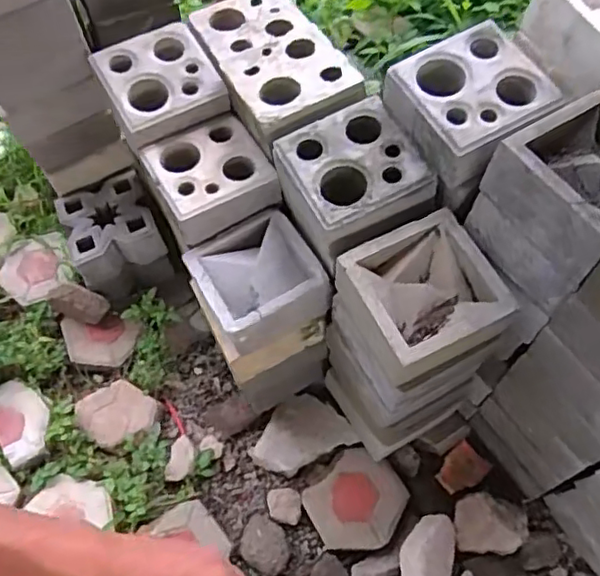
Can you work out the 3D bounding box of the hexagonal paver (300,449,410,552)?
[{"bbox_3d":[0.119,0.446,1.268,0.197,0.034,0.176,-41,69,-16],"label":"hexagonal paver"}]

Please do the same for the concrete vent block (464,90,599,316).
[{"bbox_3d":[0.418,-0.134,0.908,0.236,0.188,0.198,-31,65,-15],"label":"concrete vent block"}]

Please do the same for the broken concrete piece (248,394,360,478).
[{"bbox_3d":[-0.005,0.321,1.342,0.215,0.033,0.140,-24,65,-10],"label":"broken concrete piece"}]

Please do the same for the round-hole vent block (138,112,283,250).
[{"bbox_3d":[-0.172,-0.206,1.142,0.194,0.072,0.205,-25,64,-12],"label":"round-hole vent block"}]

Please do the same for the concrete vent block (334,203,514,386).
[{"bbox_3d":[0.189,0.012,0.957,0.230,0.094,0.205,-22,63,-10],"label":"concrete vent block"}]

